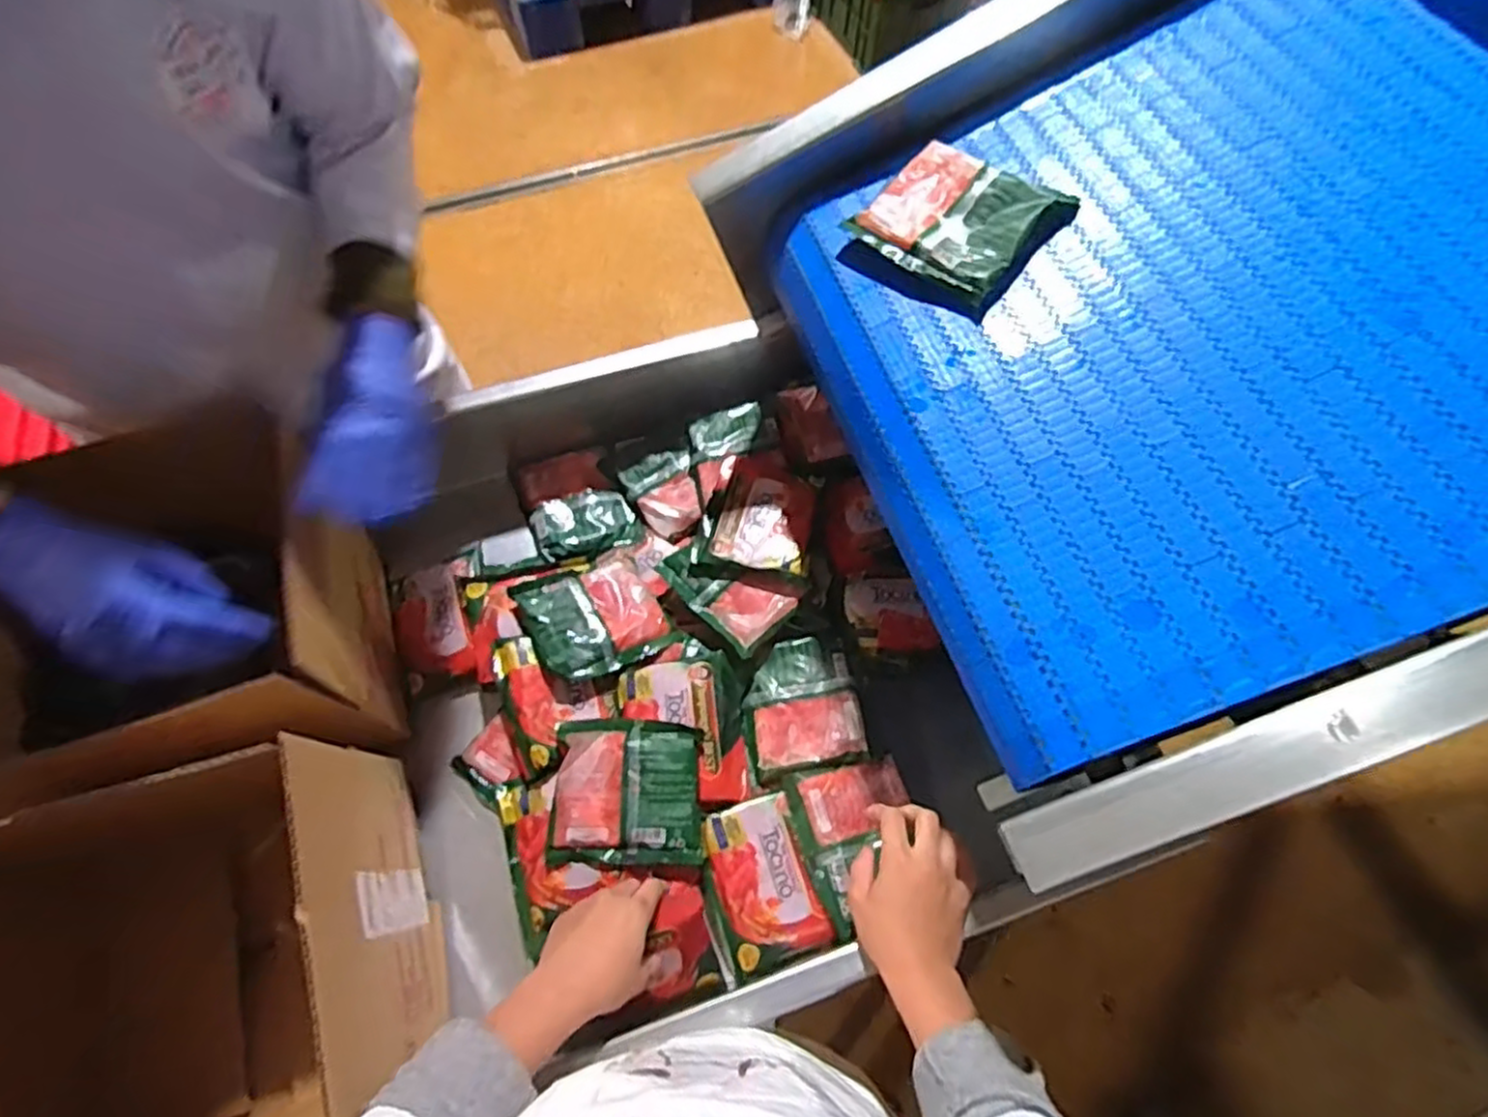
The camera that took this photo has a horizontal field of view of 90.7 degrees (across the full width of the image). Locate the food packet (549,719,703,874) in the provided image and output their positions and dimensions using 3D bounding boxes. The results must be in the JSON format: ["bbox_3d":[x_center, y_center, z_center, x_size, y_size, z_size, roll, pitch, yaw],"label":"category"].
[{"bbox_3d":[-0.111,0.228,0.720,0.142,0.032,0.132,3,62,1],"label":"food packet"}]

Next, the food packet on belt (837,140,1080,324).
[{"bbox_3d":[0.173,-0.279,0.618,0.144,0.027,0.132,38,89,25],"label":"food packet on belt"}]

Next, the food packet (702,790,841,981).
[{"bbox_3d":[0.016,0.303,0.689,0.097,0.030,0.137,-18,64,-10],"label":"food packet"}]

